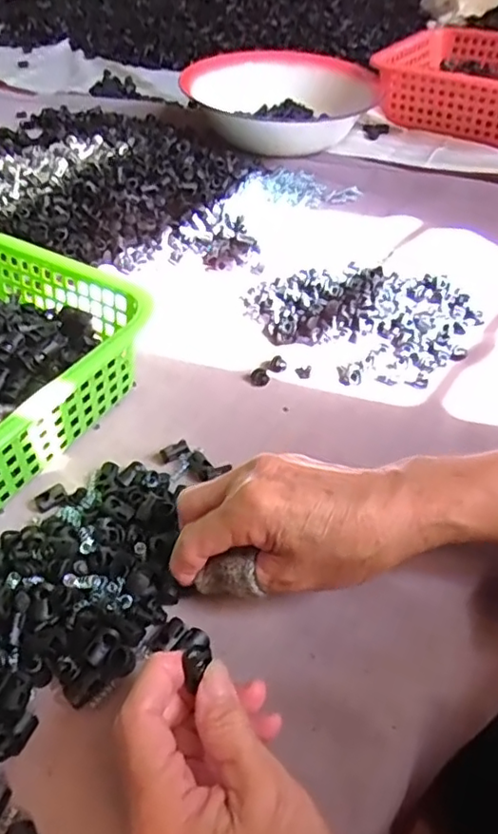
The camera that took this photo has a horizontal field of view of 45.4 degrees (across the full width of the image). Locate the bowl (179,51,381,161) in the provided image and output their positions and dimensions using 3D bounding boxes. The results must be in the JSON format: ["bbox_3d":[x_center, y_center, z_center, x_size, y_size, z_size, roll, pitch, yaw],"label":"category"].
[{"bbox_3d":[0.042,-0.416,0.784,0.221,0.073,0.242,-2,46,2],"label":"bowl"}]

